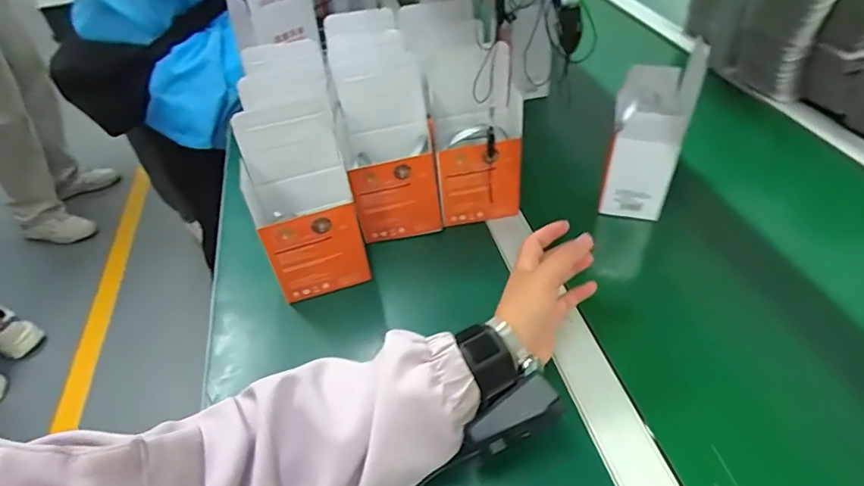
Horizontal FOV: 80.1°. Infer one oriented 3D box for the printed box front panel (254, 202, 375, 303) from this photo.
[{"bbox_3d":[-0.107,0.012,0.485,0.087,0.097,0.005,-14,43,-9],"label":"printed box front panel"}]

